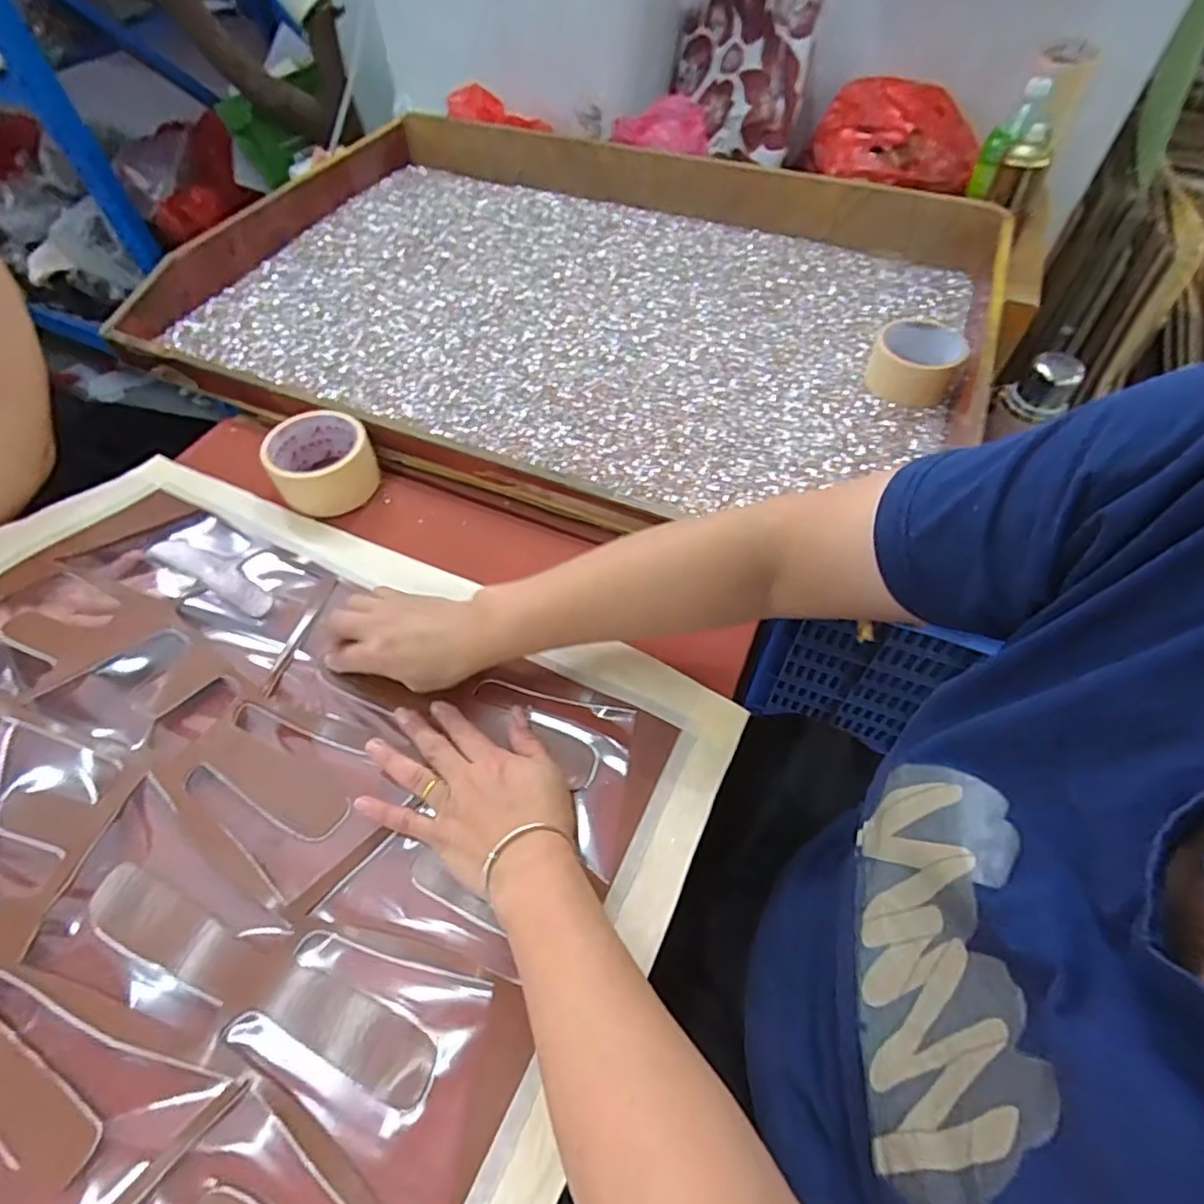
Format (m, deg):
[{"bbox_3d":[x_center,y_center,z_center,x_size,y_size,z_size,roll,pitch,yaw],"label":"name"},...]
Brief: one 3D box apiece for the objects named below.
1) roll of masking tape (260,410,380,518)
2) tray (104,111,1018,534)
[{"bbox_3d":[-0.263,-0.132,0.579,0.089,0.050,0.084,-1,56,1],"label":"roll of masking tape"},{"bbox_3d":[-0.038,-0.387,0.738,0.904,0.061,0.623,21,59,14],"label":"tray"}]

